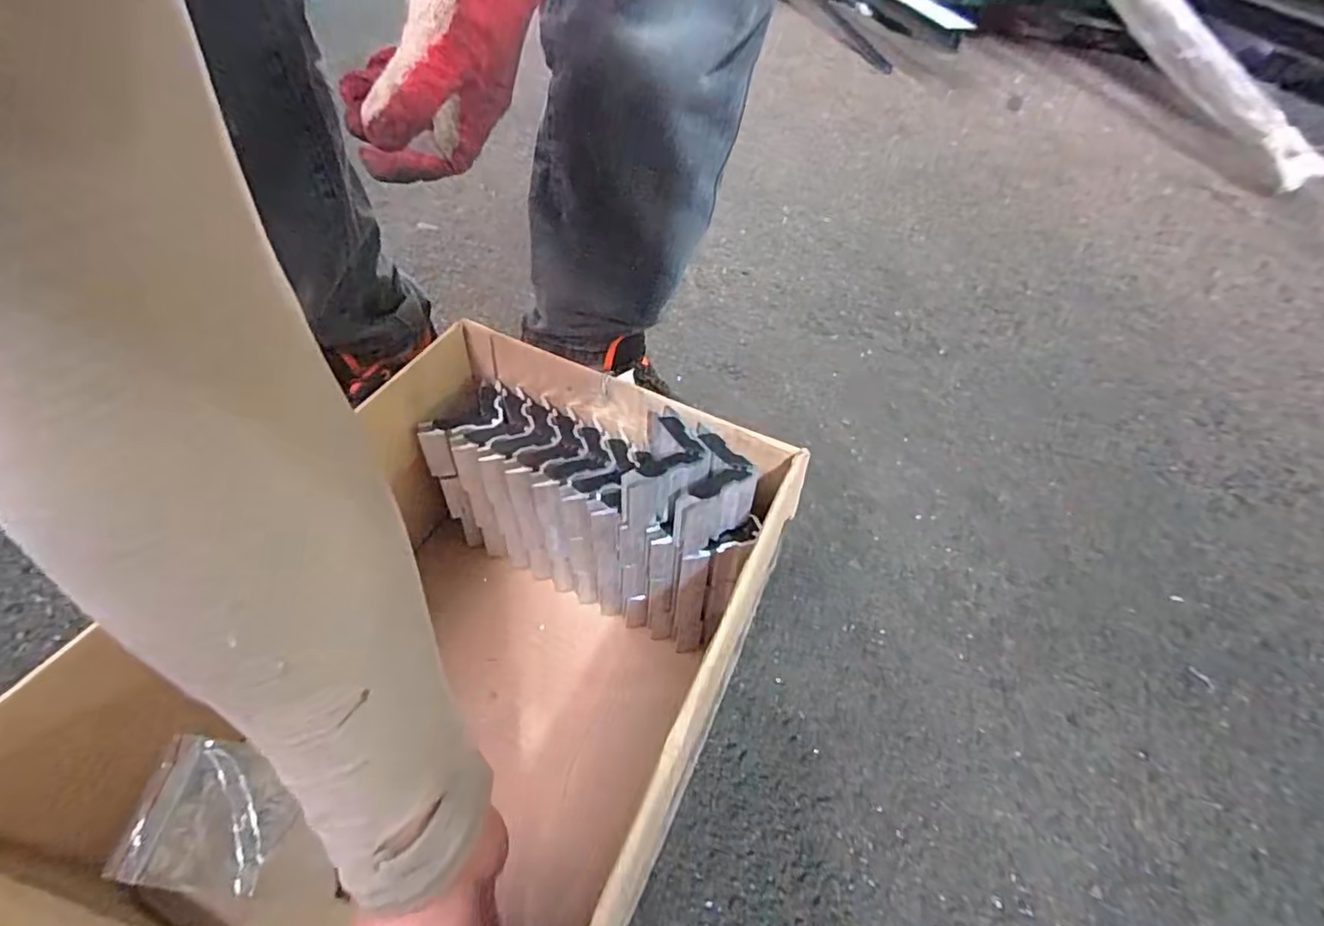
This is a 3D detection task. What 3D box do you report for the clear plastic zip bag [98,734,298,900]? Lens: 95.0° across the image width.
[{"bbox_3d":[-0.266,0.209,0.363,0.076,0.008,0.075,32,41,-30],"label":"clear plastic zip bag"}]

